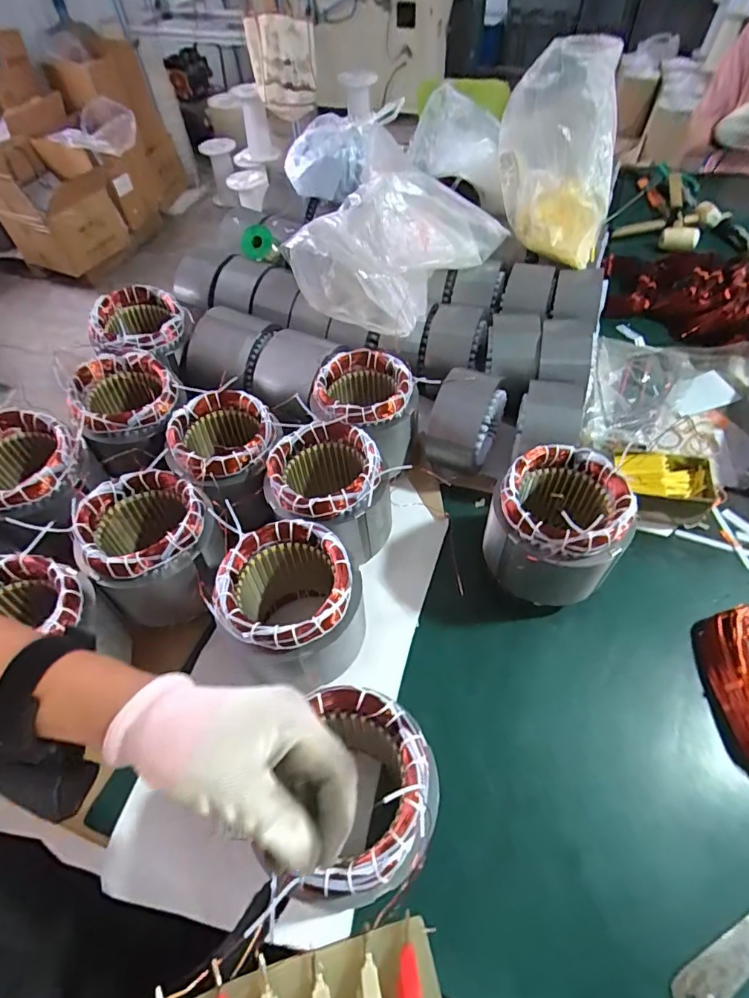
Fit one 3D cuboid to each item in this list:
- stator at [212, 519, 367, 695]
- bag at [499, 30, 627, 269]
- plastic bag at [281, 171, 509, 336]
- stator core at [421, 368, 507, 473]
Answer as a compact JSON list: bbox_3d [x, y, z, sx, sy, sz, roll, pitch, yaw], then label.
[{"bbox_3d":[-0.090,0.114,0.541,0.141,0.135,0.139,-1,55,2],"label":"stator"},{"bbox_3d":[0.304,-0.566,0.792,0.192,0.266,0.158,11,57,11],"label":"bag"},{"bbox_3d":[0.037,-0.431,0.791,0.226,0.163,0.322,29,61,21],"label":"plastic bag"},{"bbox_3d":[0.131,-0.119,0.722,0.100,0.116,0.118,20,59,16],"label":"stator core"}]

